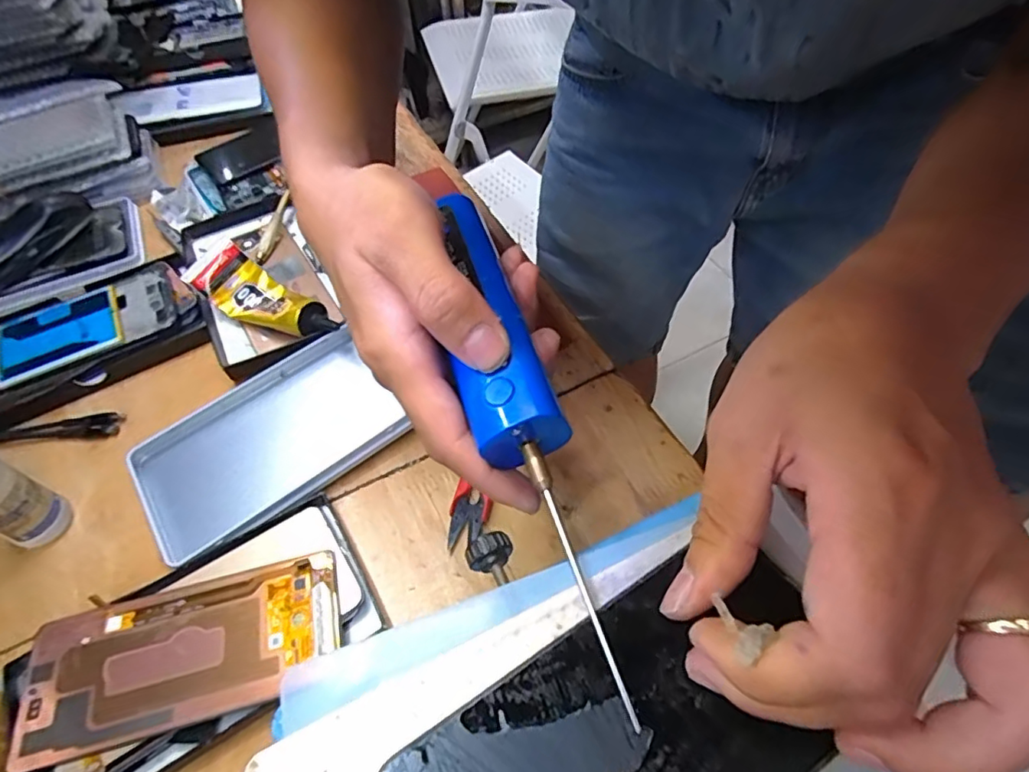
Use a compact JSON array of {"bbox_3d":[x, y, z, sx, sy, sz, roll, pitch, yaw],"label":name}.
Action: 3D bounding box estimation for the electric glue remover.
[{"bbox_3d":[-0.001,0.008,0.222,0.035,0.029,0.217,-14,66,-7],"label":"electric glue remover"}]

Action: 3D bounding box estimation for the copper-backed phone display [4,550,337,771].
[{"bbox_3d":[-0.174,0.139,0.297,0.155,0.010,0.070,-14,55,-7],"label":"copper-backed phone display"}]

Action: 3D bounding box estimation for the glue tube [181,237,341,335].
[{"bbox_3d":[-0.190,-0.072,0.436,0.123,0.031,0.045,21,58,17],"label":"glue tube"}]

